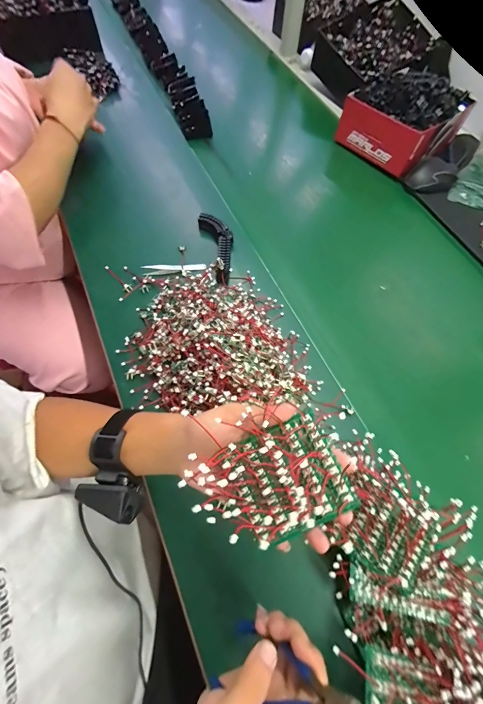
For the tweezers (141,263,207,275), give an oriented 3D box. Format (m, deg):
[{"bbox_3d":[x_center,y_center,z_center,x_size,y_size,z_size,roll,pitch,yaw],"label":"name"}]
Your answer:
[{"bbox_3d":[-0.115,-0.145,0.533,0.104,0.017,0.022,-9,64,-8],"label":"tweezers"}]

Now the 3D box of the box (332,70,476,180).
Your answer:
[{"bbox_3d":[0.362,-0.527,0.694,0.212,0.114,0.190,-38,72,-19],"label":"box"}]

